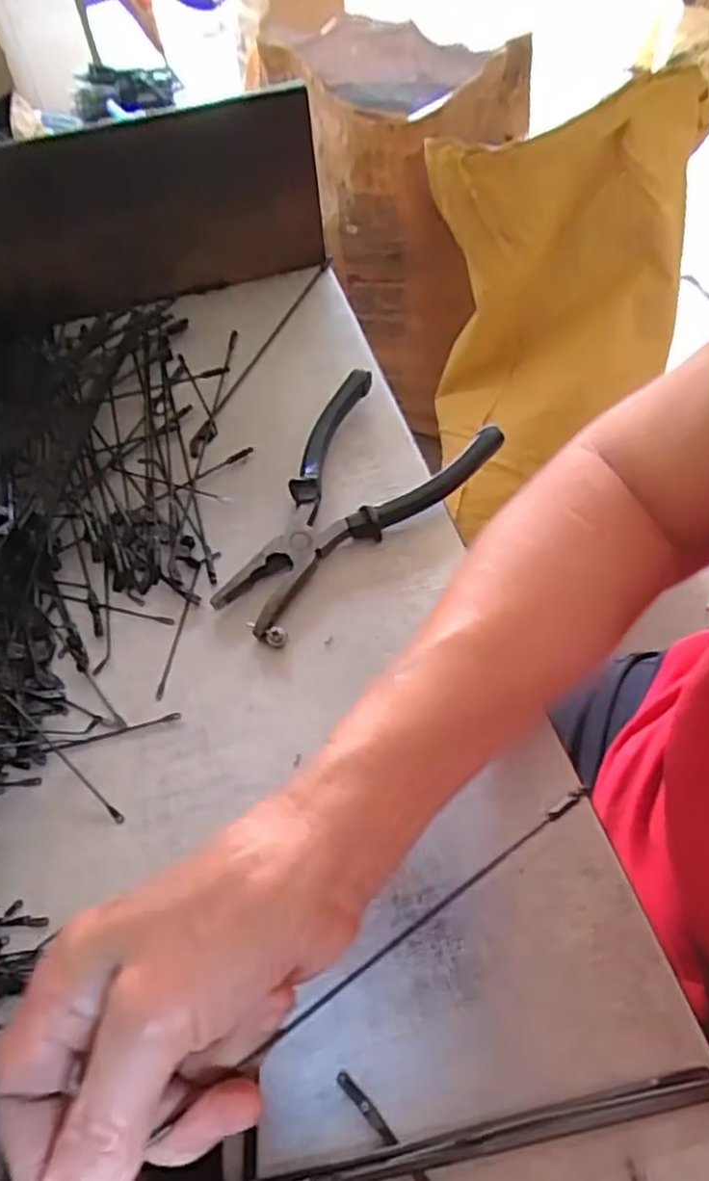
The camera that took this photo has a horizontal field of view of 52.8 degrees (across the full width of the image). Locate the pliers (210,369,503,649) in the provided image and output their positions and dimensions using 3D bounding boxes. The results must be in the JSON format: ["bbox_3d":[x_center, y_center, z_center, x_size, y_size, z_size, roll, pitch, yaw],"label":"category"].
[{"bbox_3d":[-0.008,-0.047,0.386,0.097,0.023,0.170,31,62,21],"label":"pliers"}]

